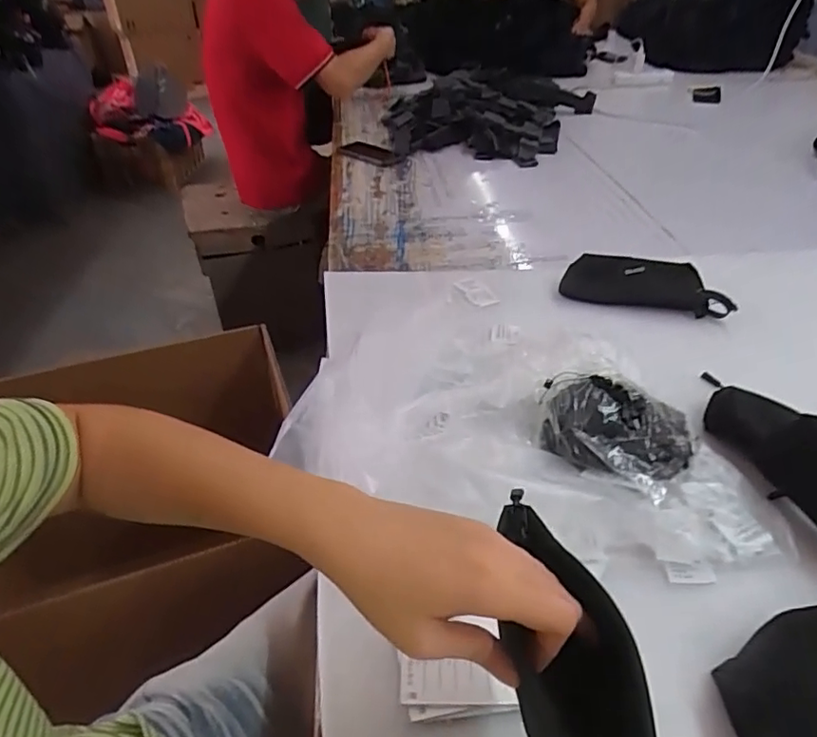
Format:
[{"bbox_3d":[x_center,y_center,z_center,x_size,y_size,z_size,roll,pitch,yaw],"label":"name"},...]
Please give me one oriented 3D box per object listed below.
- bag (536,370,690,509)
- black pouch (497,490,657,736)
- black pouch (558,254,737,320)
[{"bbox_3d":[0.207,0.057,0.574,0.152,0.044,0.132,15,41,21],"label":"bag"},{"bbox_3d":[0.083,0.161,0.288,0.059,0.041,0.214,-1,38,-1],"label":"black pouch"},{"bbox_3d":[0.339,-0.118,0.828,0.227,0.052,0.078,9,39,14],"label":"black pouch"}]

